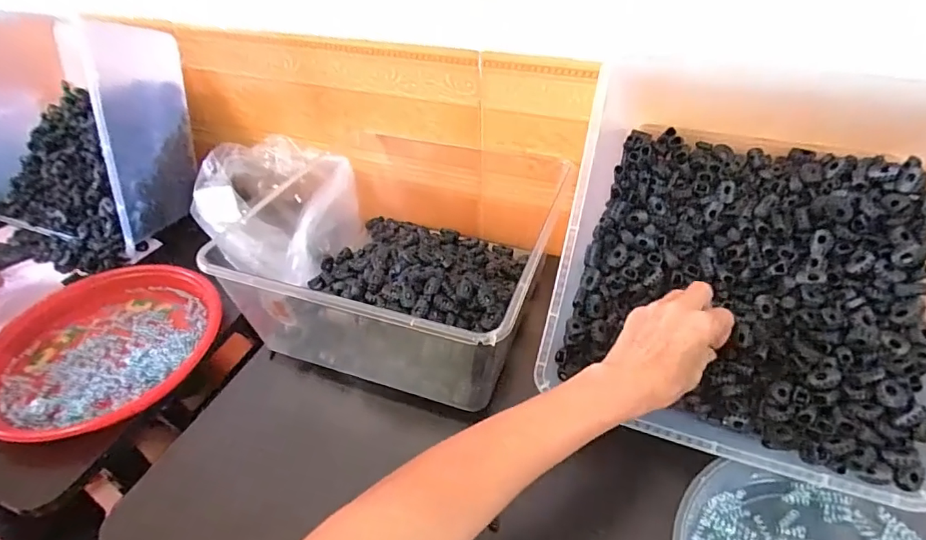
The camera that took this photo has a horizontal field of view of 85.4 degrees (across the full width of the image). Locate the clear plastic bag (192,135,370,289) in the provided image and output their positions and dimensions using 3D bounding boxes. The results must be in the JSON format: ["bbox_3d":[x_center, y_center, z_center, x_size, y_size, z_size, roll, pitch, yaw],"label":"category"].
[{"bbox_3d":[-0.248,-0.070,0.677,0.212,0.131,0.177,18,45,22],"label":"clear plastic bag"}]

